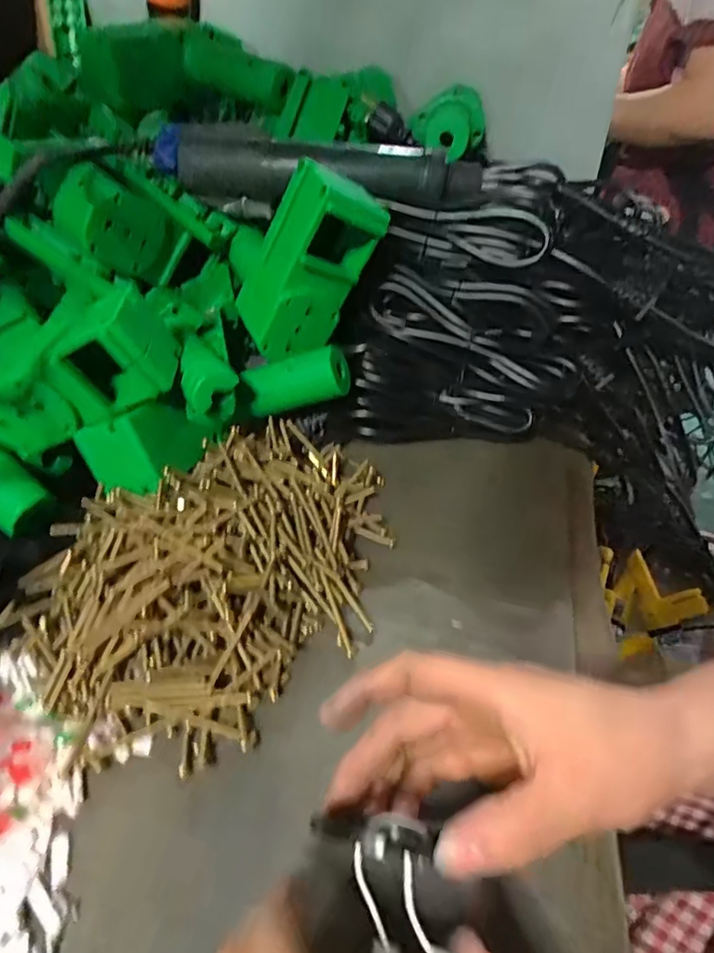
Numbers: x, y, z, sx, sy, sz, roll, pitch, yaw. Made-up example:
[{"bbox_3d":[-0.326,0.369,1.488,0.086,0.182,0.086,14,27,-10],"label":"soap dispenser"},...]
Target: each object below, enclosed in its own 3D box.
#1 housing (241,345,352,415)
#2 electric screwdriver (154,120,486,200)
[{"bbox_3d":[-0.040,-0.063,0.374,0.069,0.028,0.024,-11,42,16],"label":"housing"},{"bbox_3d":[-0.025,-0.219,0.396,0.224,0.043,0.040,3,45,7],"label":"electric screwdriver"}]

